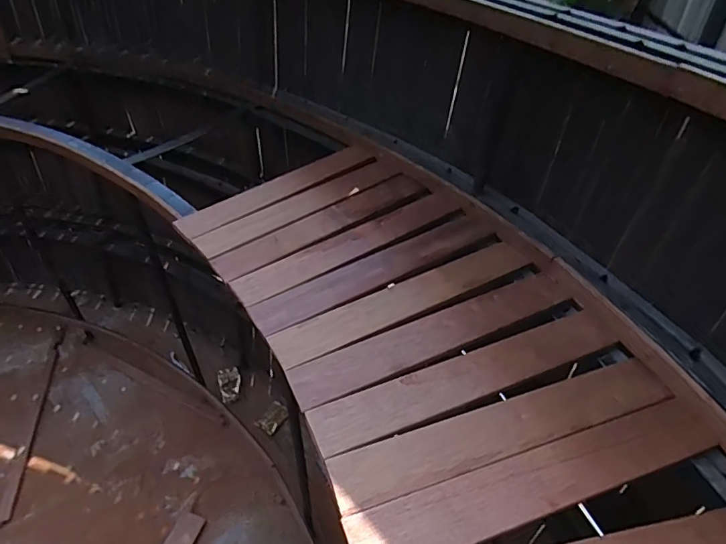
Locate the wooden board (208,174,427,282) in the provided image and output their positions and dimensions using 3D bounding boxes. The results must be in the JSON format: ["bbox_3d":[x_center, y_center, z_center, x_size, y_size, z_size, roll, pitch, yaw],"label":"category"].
[{"bbox_3d":[-0.065,-0.087,0.857,0.394,0.023,0.072,-27,49,-28],"label":"wooden board"}]

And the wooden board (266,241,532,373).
[{"bbox_3d":[0.063,0.039,0.721,0.399,0.020,0.068,-19,46,-22],"label":"wooden board"}]

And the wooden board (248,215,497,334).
[{"bbox_3d":[0.028,-0.011,0.767,0.411,0.013,0.068,-22,47,-25],"label":"wooden board"}]

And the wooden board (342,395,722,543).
[{"bbox_3d":[0.187,0.216,0.522,0.414,0.012,0.067,-12,44,-16],"label":"wooden board"}]

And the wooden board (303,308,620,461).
[{"bbox_3d":[0.136,0.130,0.625,0.414,0.010,0.068,-15,44,-18],"label":"wooden board"}]

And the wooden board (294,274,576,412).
[{"bbox_3d":[0.099,0.082,0.673,0.404,0.014,0.070,-18,45,-21],"label":"wooden board"}]

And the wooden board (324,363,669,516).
[{"bbox_3d":[0.164,0.176,0.567,0.408,0.009,0.065,-12,44,-15],"label":"wooden board"}]

